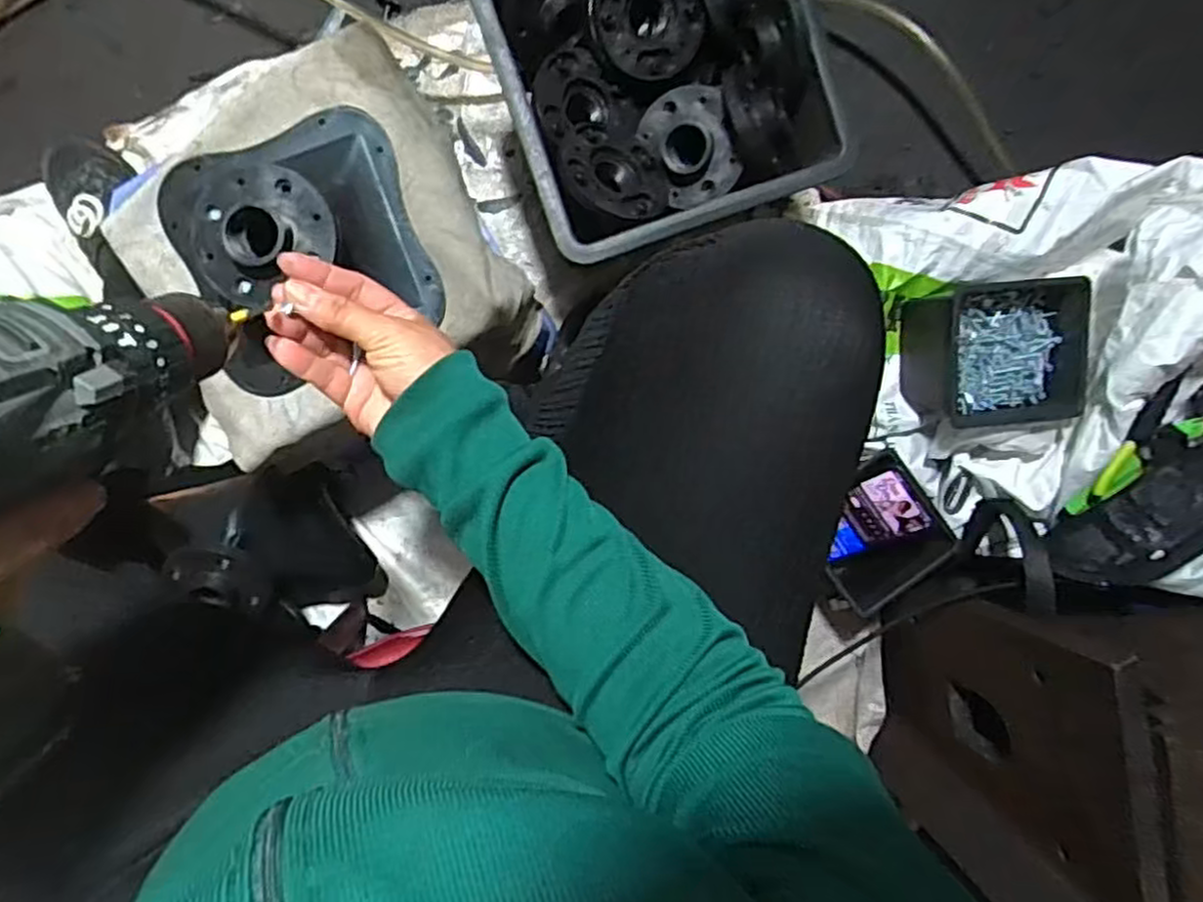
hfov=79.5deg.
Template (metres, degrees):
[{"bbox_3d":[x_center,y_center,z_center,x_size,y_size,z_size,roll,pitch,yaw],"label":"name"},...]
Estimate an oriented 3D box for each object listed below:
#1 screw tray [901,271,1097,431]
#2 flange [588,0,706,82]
[{"bbox_3d":[0.378,-0.094,0.713,0.140,0.098,0.133,-5,97,-1],"label":"screw tray"},{"bbox_3d":[0.035,-0.361,0.601,0.095,0.026,0.095,-8,114,-18],"label":"flange"}]

